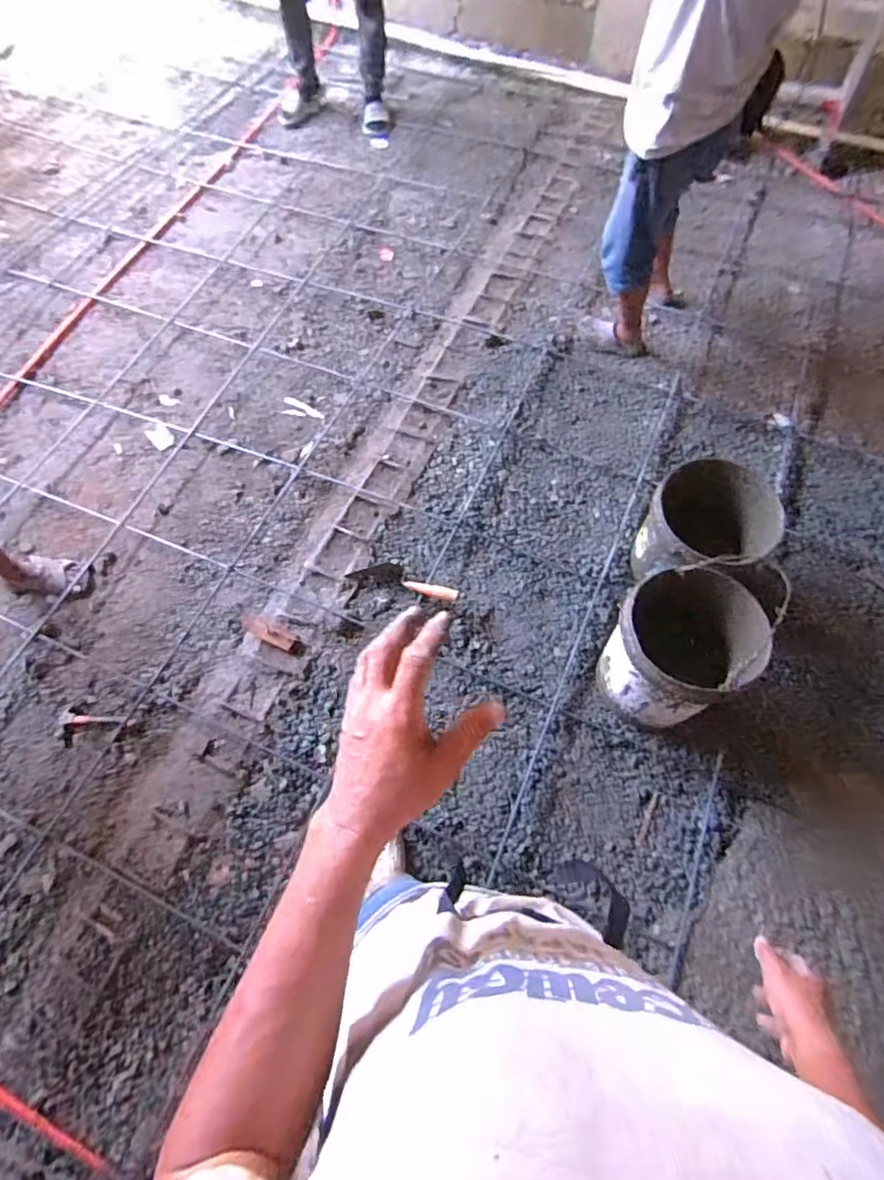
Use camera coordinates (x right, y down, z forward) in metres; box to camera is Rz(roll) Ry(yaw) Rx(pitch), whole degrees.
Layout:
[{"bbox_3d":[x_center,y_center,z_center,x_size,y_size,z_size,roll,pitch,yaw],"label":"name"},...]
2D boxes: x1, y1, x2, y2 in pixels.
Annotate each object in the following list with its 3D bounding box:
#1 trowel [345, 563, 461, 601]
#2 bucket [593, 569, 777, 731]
[{"bbox_3d":[-0.110,-0.029,1.606,0.330,0.044,0.073,16,68,7],"label":"trowel"},{"bbox_3d":[0.530,0.154,1.327,0.238,0.409,0.272,-35,71,-14],"label":"bucket"}]

